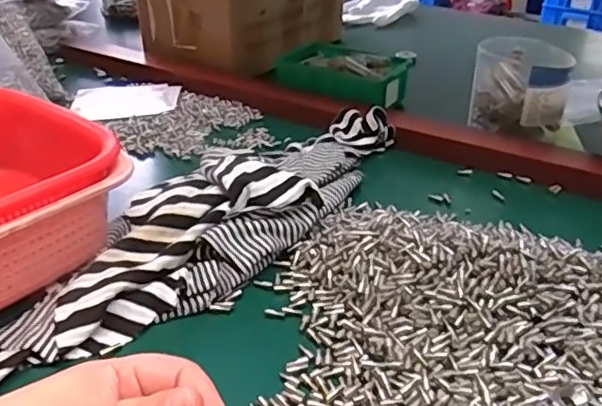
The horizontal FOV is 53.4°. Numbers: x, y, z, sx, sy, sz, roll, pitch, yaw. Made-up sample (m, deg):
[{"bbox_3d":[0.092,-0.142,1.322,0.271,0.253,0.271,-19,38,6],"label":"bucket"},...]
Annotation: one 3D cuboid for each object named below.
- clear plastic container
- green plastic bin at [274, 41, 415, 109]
[{"bbox_3d":[0.241,-0.127,0.657,0.099,0.087,0.100,27,39,35],"label":"clear plastic container"},{"bbox_3d":[0.050,-0.160,0.736,0.161,0.054,0.088,25,38,33],"label":"green plastic bin"}]

